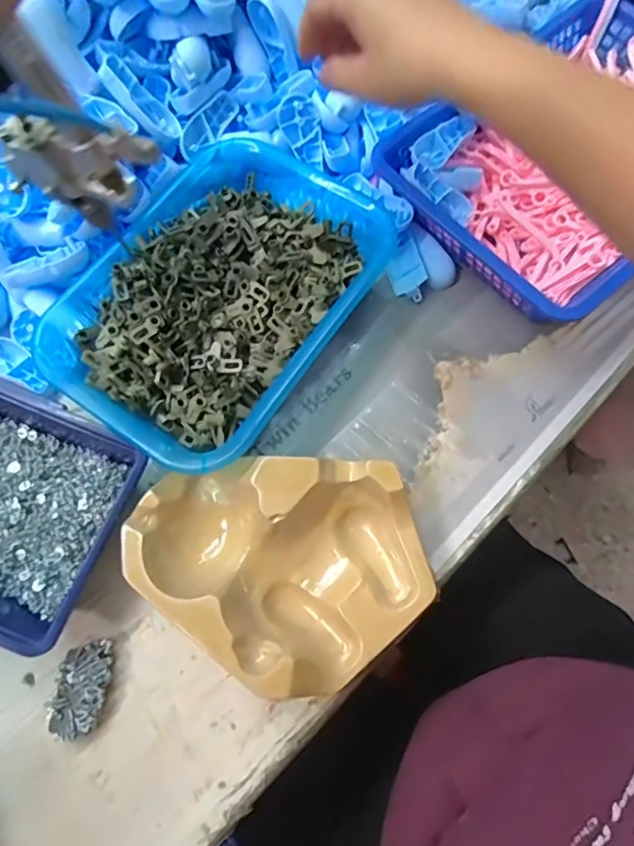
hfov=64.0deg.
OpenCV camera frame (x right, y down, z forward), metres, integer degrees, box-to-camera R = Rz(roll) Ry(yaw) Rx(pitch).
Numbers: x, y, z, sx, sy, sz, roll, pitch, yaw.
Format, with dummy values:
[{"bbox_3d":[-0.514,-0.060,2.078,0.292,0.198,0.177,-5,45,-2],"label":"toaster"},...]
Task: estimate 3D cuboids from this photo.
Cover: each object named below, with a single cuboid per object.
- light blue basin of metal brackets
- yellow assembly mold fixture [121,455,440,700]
[{"bbox_3d":[-0.072,-0.105,0.405,0.195,0.060,0.274,35,76,12],"label":"light blue basin of metal brackets"},{"bbox_3d":[-0.024,0.098,0.340,0.198,0.052,0.143,3,71,2],"label":"yellow assembly mold fixture"}]

